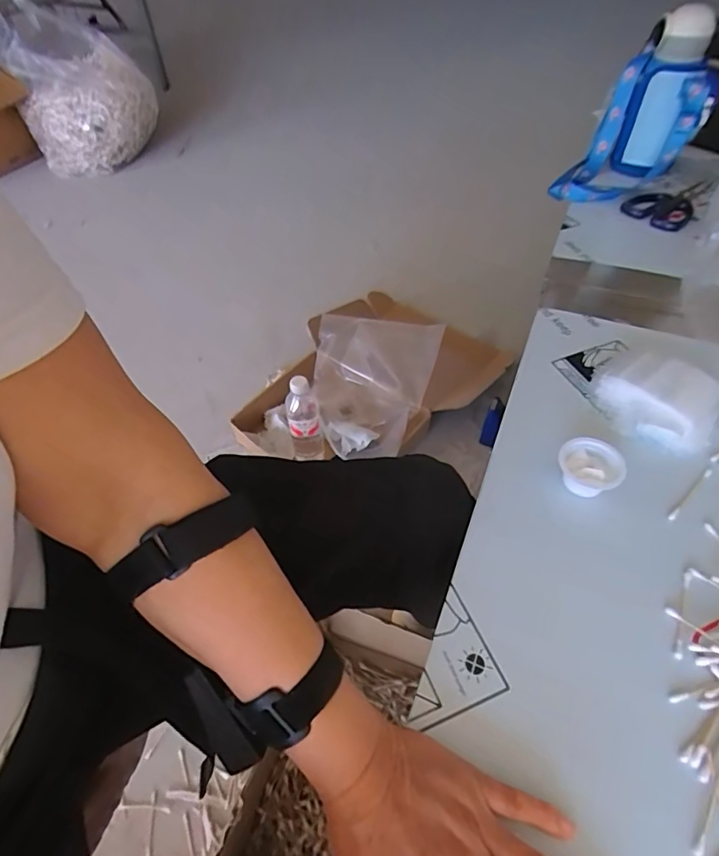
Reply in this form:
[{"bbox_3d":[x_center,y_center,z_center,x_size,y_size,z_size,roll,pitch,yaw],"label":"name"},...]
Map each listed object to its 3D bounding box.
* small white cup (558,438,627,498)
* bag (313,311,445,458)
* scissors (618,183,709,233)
[{"bbox_3d":[0.207,0.036,0.447,0.053,0.029,0.047,26,58,24],"label":"small white cup"},{"bbox_3d":[0.015,-0.101,1.082,0.278,0.139,0.273,14,53,14],"label":"bag"},{"bbox_3d":[0.470,-0.349,0.763,0.090,0.013,0.139,33,59,26],"label":"scissors"}]

